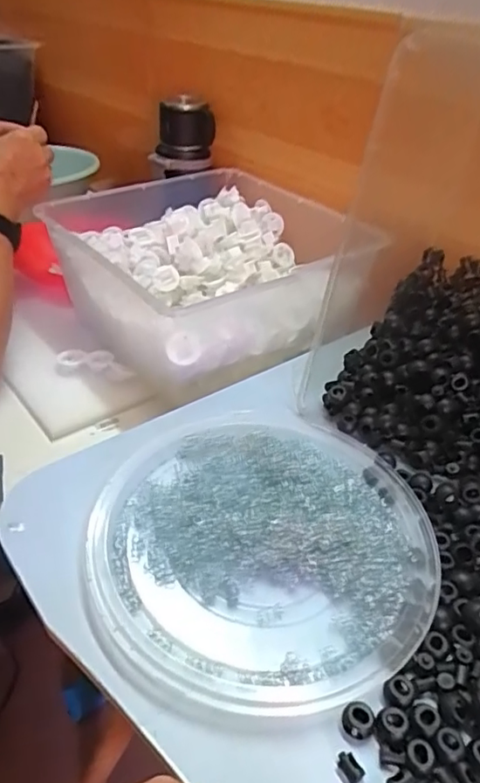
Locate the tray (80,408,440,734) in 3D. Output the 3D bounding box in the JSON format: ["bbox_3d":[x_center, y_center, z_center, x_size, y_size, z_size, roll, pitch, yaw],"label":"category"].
[{"bbox_3d":[0.017,0.097,0.394,0.237,0.019,0.228,2,38,-1],"label":"tray"}]

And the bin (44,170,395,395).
[{"bbox_3d":[-0.037,-0.147,0.684,0.294,0.127,0.306,-21,44,-27],"label":"bin"}]

